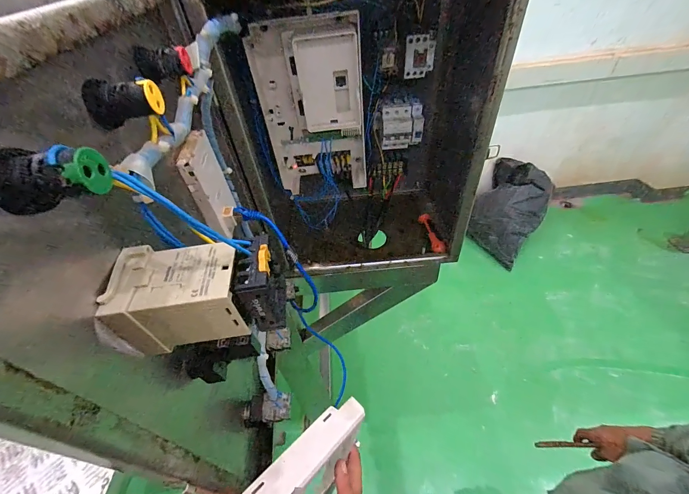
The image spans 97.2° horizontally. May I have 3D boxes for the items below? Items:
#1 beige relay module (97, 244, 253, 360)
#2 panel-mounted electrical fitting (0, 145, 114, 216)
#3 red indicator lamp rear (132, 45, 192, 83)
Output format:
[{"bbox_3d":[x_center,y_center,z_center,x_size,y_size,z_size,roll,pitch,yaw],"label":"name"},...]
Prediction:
[{"bbox_3d":[-0.101,0.031,0.194,0.070,0.049,0.047,-10,46,-3],"label":"beige relay module"},{"bbox_3d":[-0.127,-0.029,0.131,0.038,0.027,0.020,-12,46,-4],"label":"panel-mounted electrical fitting"},{"bbox_3d":[-0.151,-0.155,0.256,0.038,0.026,0.023,-21,47,-13],"label":"red indicator lamp rear"}]

